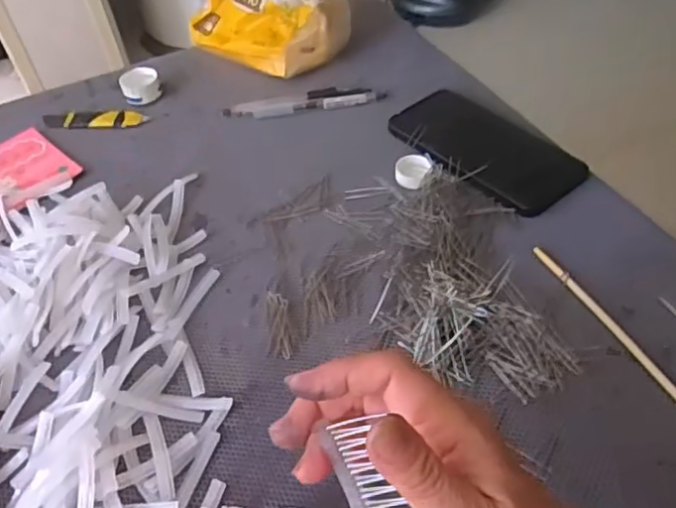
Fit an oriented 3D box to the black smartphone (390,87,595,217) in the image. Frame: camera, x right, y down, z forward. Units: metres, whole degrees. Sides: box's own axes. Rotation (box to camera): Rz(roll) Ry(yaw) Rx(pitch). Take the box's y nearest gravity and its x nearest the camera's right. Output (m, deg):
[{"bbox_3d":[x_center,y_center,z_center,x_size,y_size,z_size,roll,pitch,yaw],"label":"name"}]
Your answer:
[{"bbox_3d":[0.118,-0.091,0.521,0.077,0.016,0.164,-39,55,-18],"label":"black smartphone"}]

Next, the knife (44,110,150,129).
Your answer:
[{"bbox_3d":[-0.238,-0.132,0.605,0.104,0.005,0.025,2,46,4],"label":"knife"}]

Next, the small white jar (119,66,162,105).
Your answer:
[{"bbox_3d":[-0.199,-0.171,0.628,0.037,0.018,0.036,-1,46,1],"label":"small white jar"}]

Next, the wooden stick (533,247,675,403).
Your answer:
[{"bbox_3d":[0.180,0.052,0.395,0.010,0.005,0.168,-19,48,-15],"label":"wooden stick"}]

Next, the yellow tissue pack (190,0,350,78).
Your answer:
[{"bbox_3d":[-0.075,-0.262,0.639,0.158,0.109,0.106,30,54,28],"label":"yellow tissue pack"}]

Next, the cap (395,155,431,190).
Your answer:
[{"bbox_3d":[0.062,-0.067,0.511,0.029,0.015,0.030,-1,46,1],"label":"cap"}]

